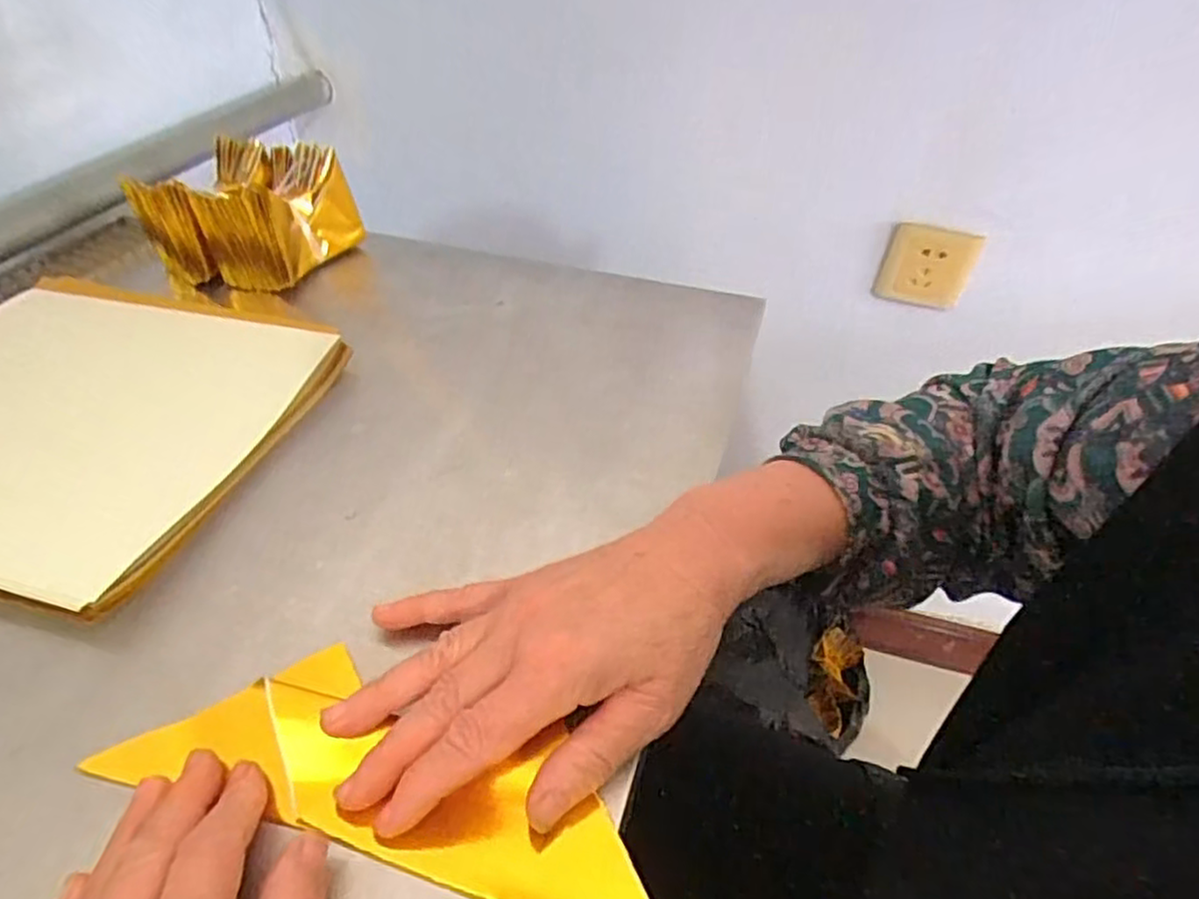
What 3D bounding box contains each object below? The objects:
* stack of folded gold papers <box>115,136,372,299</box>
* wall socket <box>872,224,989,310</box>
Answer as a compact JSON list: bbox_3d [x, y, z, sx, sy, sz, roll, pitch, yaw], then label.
[{"bbox_3d":[-0.275,-0.182,0.548,0.122,0.080,0.112,15,46,14],"label":"stack of folded gold papers"},{"bbox_3d":[0.353,-0.197,0.748,0.094,0.091,0.011,8,43,1],"label":"wall socket"}]

